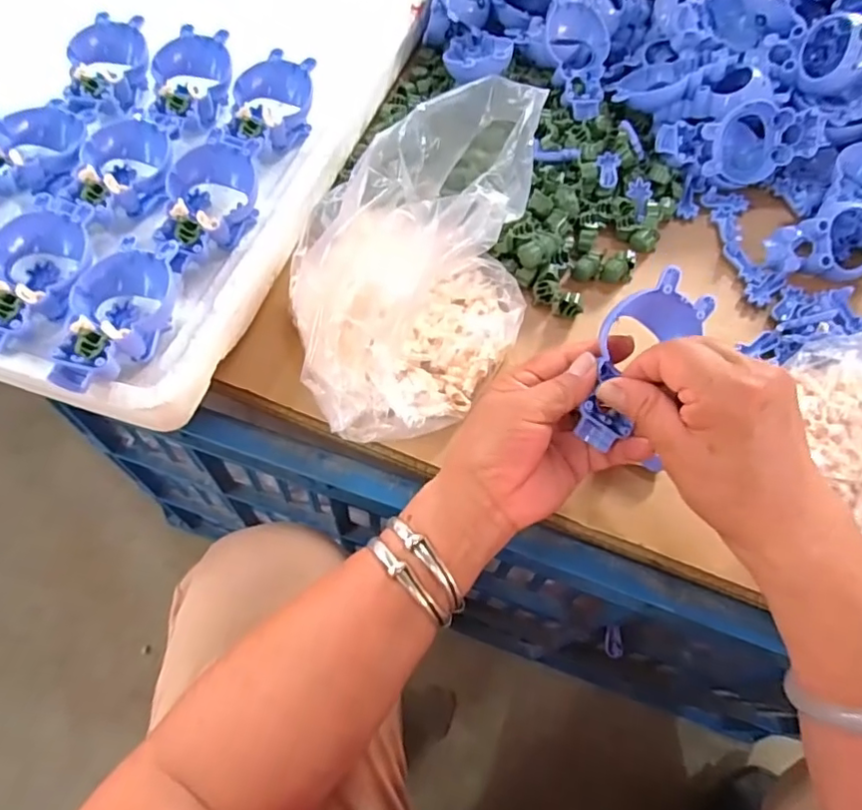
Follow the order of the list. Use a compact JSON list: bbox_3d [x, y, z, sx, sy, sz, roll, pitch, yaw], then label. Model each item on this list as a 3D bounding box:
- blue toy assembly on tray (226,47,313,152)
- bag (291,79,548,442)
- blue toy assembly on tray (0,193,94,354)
[{"bbox_3d":[-0.123,-0.230,0.449,0.056,0.038,0.081,13,60,4],"label":"blue toy assembly on tray"},{"bbox_3d":[0.002,-0.084,0.358,0.108,0.127,0.213,17,60,6],"label":"bag"},{"bbox_3d":[-0.243,-0.079,0.358,0.058,0.034,0.101,8,60,1],"label":"blue toy assembly on tray"}]

